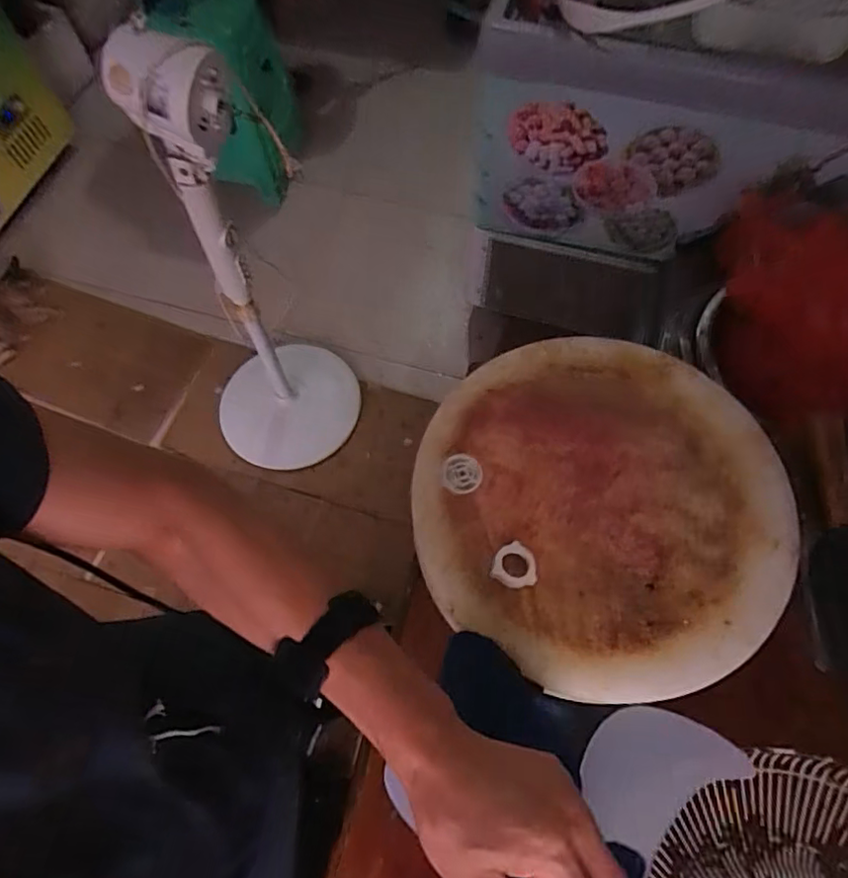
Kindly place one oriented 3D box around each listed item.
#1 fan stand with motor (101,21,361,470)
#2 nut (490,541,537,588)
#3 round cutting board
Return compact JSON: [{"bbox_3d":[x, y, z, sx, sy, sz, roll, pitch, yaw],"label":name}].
[{"bbox_3d":[-0.368,-0.337,1.230,0.352,0.990,0.297,-17,62,-10],"label":"fan stand with motor"},{"bbox_3d":[0.101,0.138,0.636,0.048,0.006,0.047,0,66,1],"label":"nut"},{"bbox_3d":[0.203,0.065,0.665,0.399,0.043,0.408,0,66,1],"label":"round cutting board"}]

